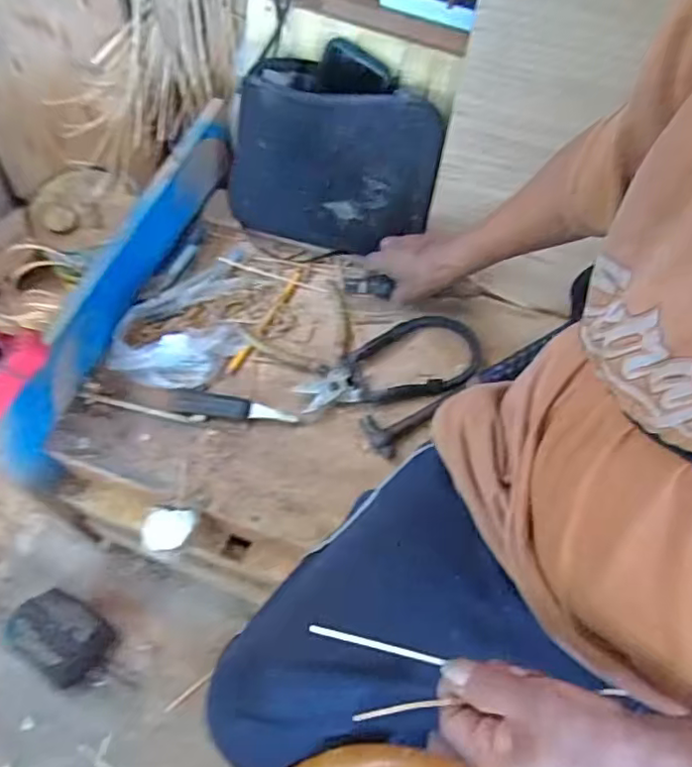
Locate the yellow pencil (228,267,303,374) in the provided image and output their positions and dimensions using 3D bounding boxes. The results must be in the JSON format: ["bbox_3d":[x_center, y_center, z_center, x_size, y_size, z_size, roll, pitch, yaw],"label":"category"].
[{"bbox_3d":[-0.091,-0.076,0.704,0.014,0.009,0.168,23,63,11],"label":"yellow pencil"}]

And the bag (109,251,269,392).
[{"bbox_3d":[-0.167,-0.076,0.684,0.115,0.038,0.210,38,67,17],"label":"bag"}]

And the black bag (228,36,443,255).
[{"bbox_3d":[-0.012,-0.260,0.691,0.222,0.208,0.071,5,40,-1],"label":"black bag"}]

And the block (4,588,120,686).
[{"bbox_3d":[-0.370,0.325,0.776,0.120,0.055,0.091,32,66,16],"label":"block"}]

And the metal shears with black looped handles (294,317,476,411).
[{"bbox_3d":[0.053,-0.030,0.677,0.212,0.018,0.106,-8,62,-6],"label":"metal shears with black looped handles"}]

